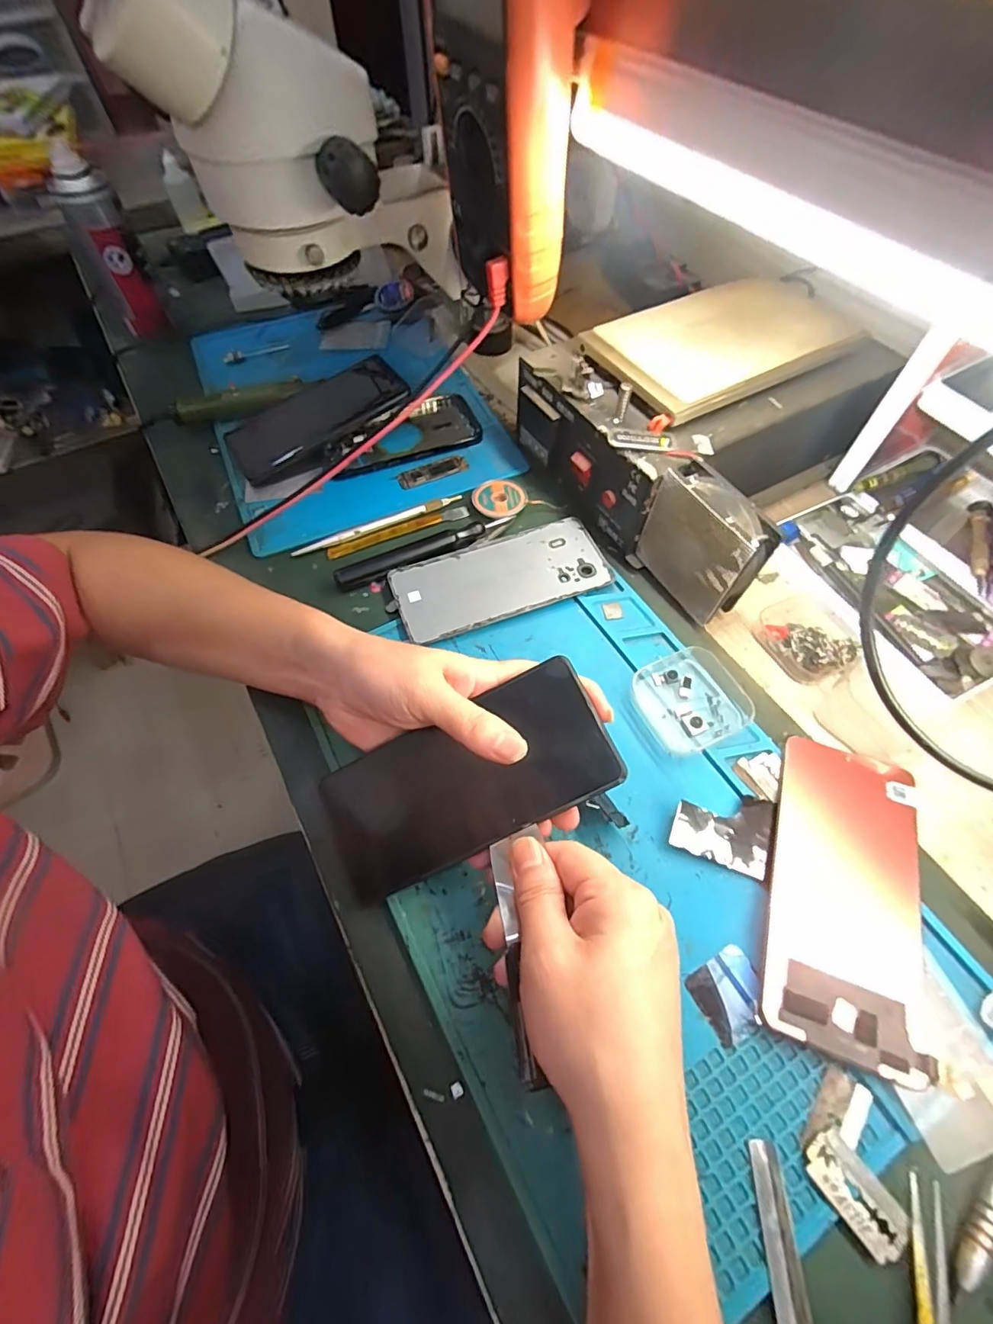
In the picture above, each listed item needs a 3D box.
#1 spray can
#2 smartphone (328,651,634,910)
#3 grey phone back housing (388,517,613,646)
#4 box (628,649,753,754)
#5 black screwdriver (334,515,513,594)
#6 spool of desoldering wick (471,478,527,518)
[{"bbox_3d":[-0.385,-0.409,0.513,0.049,0.149,0.044,-32,64,-17],"label":"spray can"},{"bbox_3d":[-0.019,0.067,0.282,0.162,0.004,0.073,-28,73,8],"label":"smartphone"},{"bbox_3d":[0.003,-0.065,0.393,0.161,0.006,0.074,-19,62,-8],"label":"grey phone back housing"},{"bbox_3d":[0.127,0.024,0.333,0.062,0.017,0.062,-26,63,-12],"label":"box"},{"bbox_3d":[-0.056,-0.090,0.402,0.146,0.012,0.019,-23,62,-10],"label":"black screwdriver"},{"bbox_3d":[0.003,-0.140,0.435,0.044,0.008,0.043,-1,60,2],"label":"spool of desoldering wick"}]

